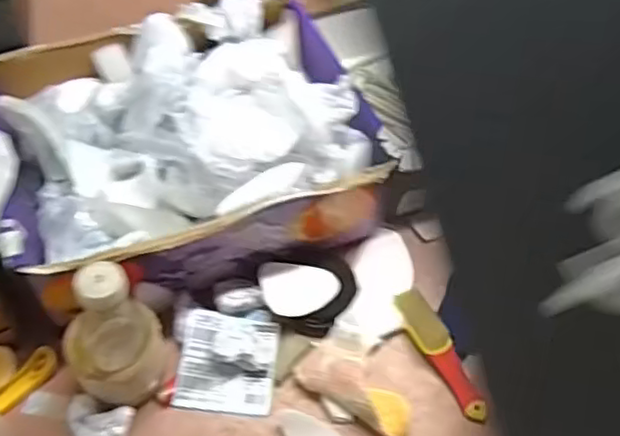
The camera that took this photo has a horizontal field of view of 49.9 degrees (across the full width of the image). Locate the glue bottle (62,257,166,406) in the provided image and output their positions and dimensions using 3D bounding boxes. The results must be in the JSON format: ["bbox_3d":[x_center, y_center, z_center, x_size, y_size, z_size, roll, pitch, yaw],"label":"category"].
[{"bbox_3d":[-0.188,0.114,0.630,0.084,0.184,0.079,2,55,-2],"label":"glue bottle"}]

